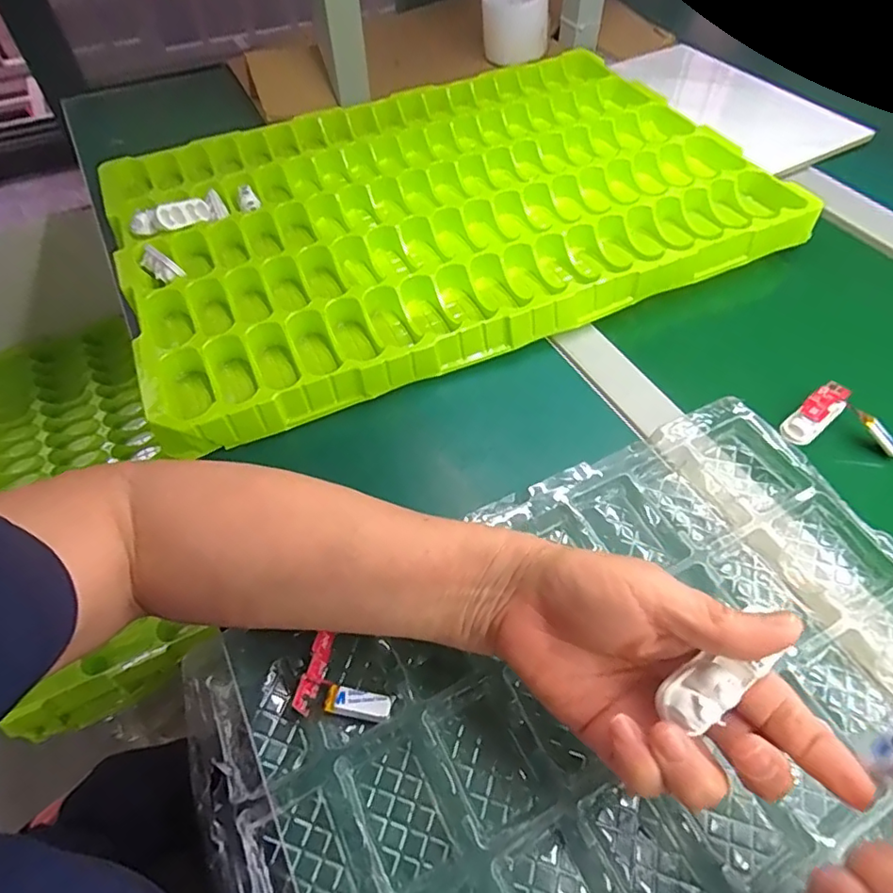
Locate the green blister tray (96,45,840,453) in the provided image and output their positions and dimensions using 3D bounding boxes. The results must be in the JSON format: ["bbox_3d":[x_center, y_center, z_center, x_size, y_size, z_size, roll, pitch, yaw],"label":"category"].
[{"bbox_3d":[-0.004,-0.232,0.521,0.566,0.045,0.380,-22,57,-14],"label":"green blister tray"}]

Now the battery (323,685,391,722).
[{"bbox_3d":[-0.045,0.132,0.283,0.034,0.008,0.013,10,55,8],"label":"battery"}]

